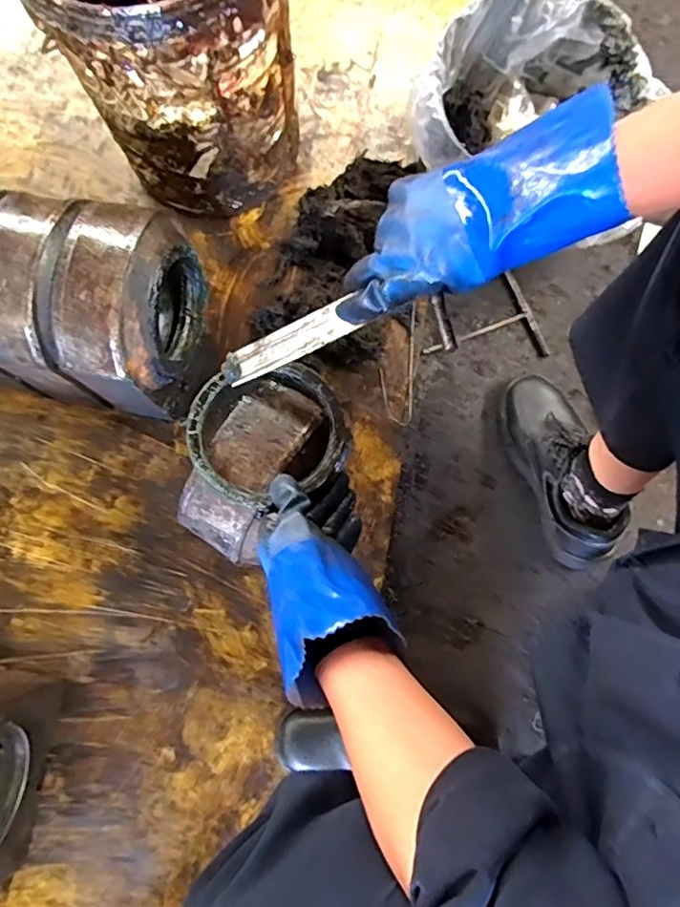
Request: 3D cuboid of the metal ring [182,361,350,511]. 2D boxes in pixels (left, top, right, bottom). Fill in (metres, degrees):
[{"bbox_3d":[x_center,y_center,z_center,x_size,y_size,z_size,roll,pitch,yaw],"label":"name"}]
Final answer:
[{"bbox_3d":[-0.073,-0.020,0.559,0.162,0.024,0.143,-12,80,-3],"label":"metal ring"}]

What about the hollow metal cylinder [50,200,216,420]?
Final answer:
[{"bbox_3d":[-0.254,-0.178,0.711,0.120,0.238,0.209,9,79,3],"label":"hollow metal cylinder"}]

